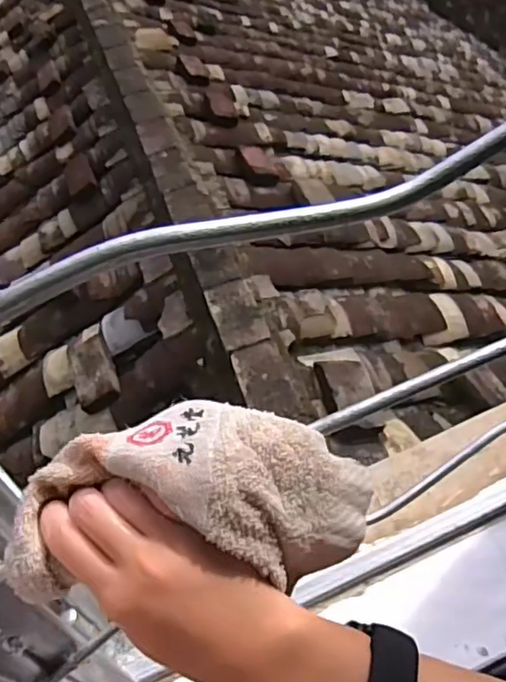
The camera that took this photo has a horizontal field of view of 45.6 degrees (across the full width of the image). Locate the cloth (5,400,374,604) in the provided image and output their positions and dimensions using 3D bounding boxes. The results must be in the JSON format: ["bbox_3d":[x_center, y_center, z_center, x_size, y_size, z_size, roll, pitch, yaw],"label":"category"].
[{"bbox_3d":[-0.024,0.079,0.299,0.183,0.055,0.081,2,52,-6],"label":"cloth"}]

